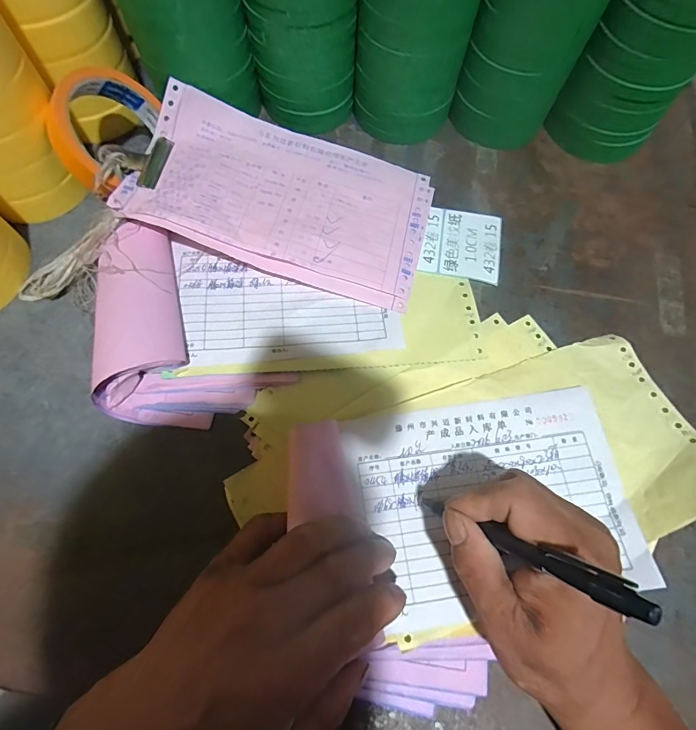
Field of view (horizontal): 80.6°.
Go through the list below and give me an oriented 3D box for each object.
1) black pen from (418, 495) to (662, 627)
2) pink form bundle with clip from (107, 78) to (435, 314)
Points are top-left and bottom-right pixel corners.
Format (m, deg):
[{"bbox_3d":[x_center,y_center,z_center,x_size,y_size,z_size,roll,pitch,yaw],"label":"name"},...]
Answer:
[{"bbox_3d":[0.078,0.086,0.205,0.010,0.139,0.007,-42,105,-19],"label":"black pen"},{"bbox_3d":[-0.050,-0.142,0.345,0.239,0.015,0.147,18,65,-5],"label":"pink form bundle with clip"}]

